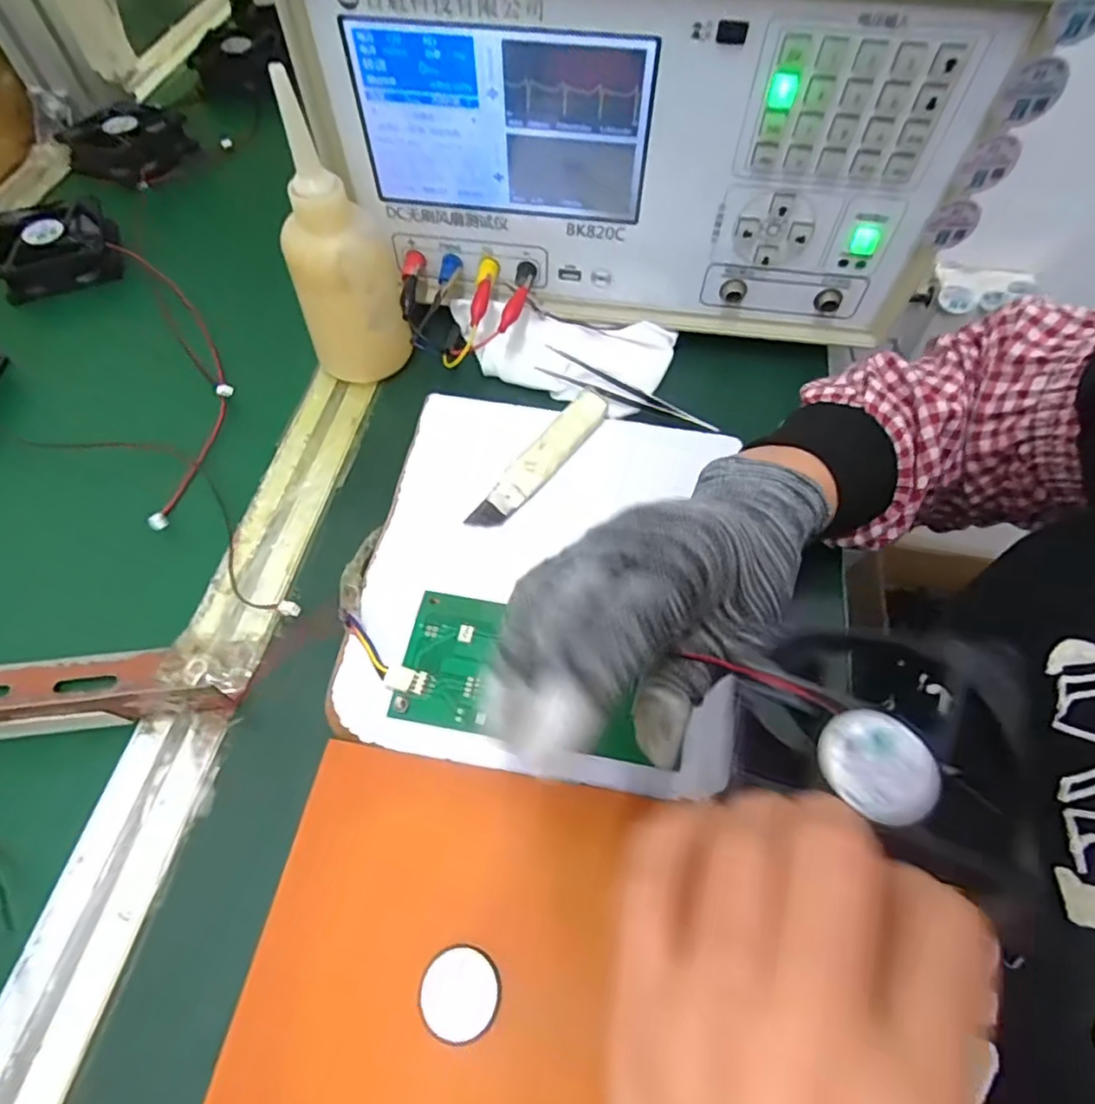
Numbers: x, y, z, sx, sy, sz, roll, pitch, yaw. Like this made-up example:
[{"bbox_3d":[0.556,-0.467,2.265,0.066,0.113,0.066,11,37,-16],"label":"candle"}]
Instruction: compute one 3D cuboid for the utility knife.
[{"bbox_3d":[-0.003,-0.055,0.351,0.024,0.005,0.112,34,67,20],"label":"utility knife"}]

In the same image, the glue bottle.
[{"bbox_3d":[-0.125,-0.177,0.360,0.063,0.152,0.067,-16,61,-6],"label":"glue bottle"}]

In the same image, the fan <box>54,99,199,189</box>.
[{"bbox_3d":[-0.371,-0.366,0.536,0.095,0.024,0.093,28,65,17],"label":"fan"}]

